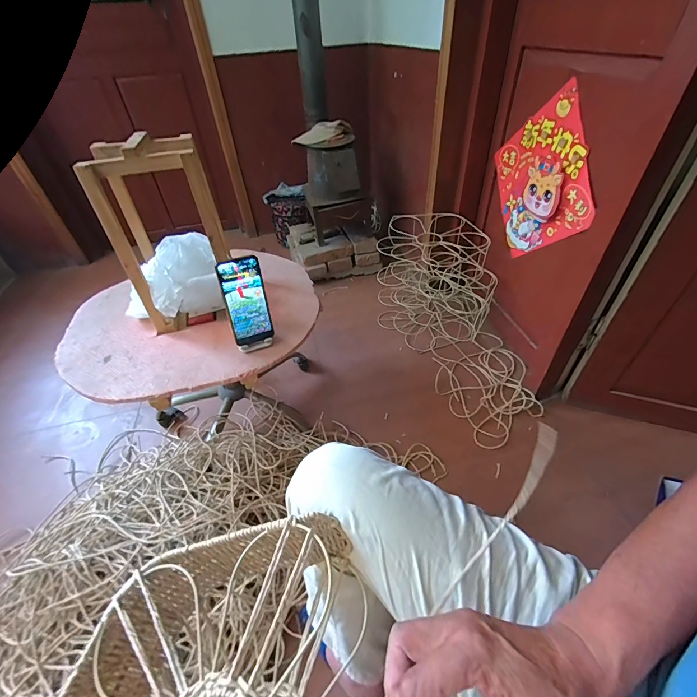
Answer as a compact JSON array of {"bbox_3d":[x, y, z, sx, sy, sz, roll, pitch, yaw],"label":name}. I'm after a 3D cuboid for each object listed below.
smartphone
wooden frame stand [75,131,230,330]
[{"bbox_3d":[-0.191,-0.088,0.653,0.076,0.162,0.008,-17,29,-18],"label":"smartphone"},{"bbox_3d":[-0.359,-0.231,0.714,0.188,0.333,0.187,-16,45,-12],"label":"wooden frame stand"}]

